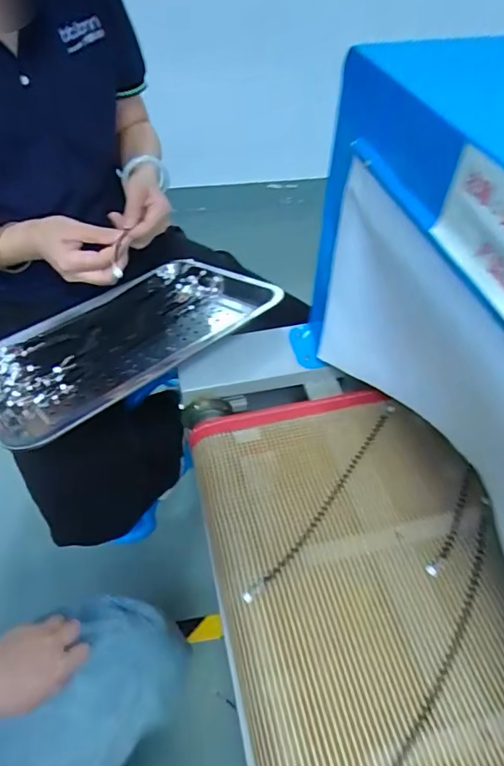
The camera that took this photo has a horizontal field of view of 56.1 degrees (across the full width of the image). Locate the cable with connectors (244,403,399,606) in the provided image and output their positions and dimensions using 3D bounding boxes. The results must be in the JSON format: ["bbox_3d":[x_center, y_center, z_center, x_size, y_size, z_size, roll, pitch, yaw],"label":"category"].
[{"bbox_3d":[0.086,0.119,0.512,0.016,0.004,0.286,33,57,23],"label":"cable with connectors"}]

